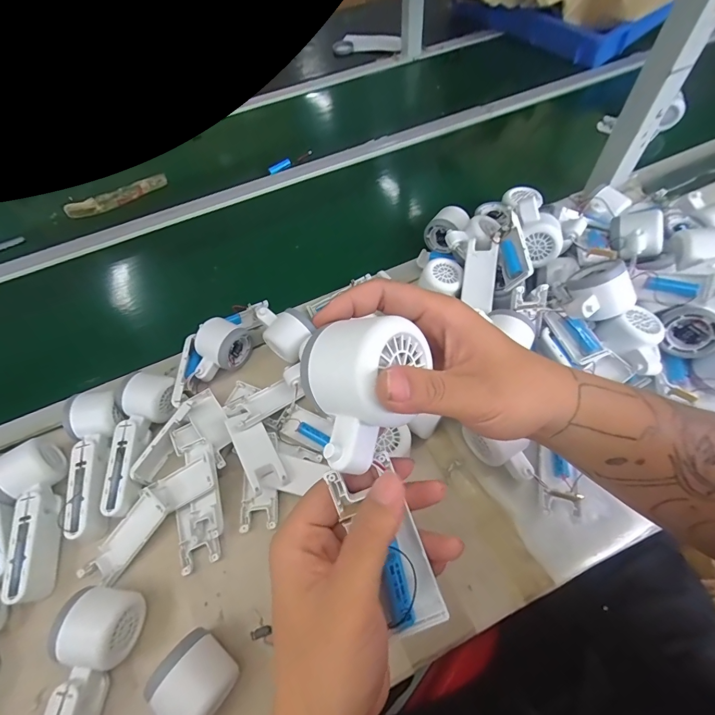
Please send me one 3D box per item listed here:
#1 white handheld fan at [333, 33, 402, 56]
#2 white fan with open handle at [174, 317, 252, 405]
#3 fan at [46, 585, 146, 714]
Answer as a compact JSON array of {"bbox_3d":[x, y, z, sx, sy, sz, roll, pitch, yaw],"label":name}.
[{"bbox_3d":[0.028,-0.861,1.011,0.207,0.036,0.046,19,62,16],"label":"white handheld fan"},{"bbox_3d":[-0.199,0.002,0.488,0.129,0.053,0.069,-41,64,-19],"label":"white fan with open handle"},{"bbox_3d":[-0.238,0.296,0.312,0.058,0.056,0.170,-1,58,4],"label":"fan"}]

